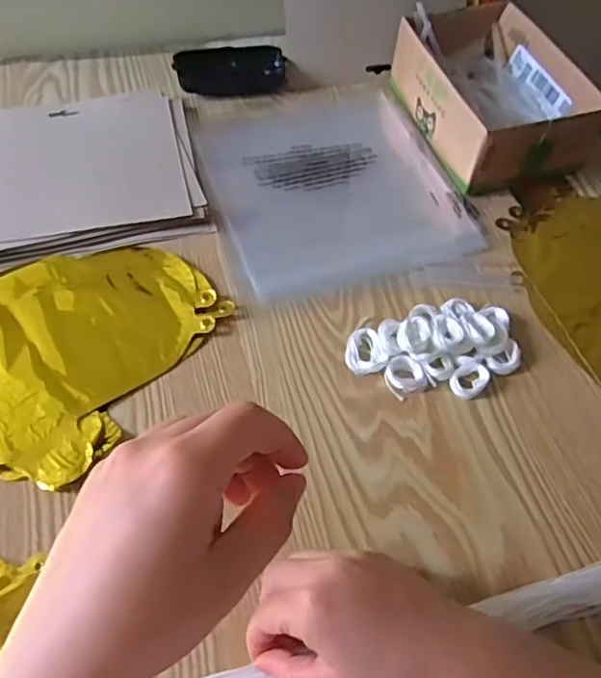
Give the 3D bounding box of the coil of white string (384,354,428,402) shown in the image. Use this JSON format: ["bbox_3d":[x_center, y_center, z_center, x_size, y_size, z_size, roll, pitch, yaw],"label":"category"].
[{"bbox_3d":[0.075,0.026,0.453,0.028,0.009,0.029,2,55,-3],"label":"coil of white string"}]

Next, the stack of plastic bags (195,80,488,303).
[{"bbox_3d":[0.026,-0.148,0.580,0.216,0.009,0.242,-15,57,-14],"label":"stack of plastic bags"}]

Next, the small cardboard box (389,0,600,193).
[{"bbox_3d":[0.178,-0.236,0.604,0.129,0.069,0.187,-14,57,-13],"label":"small cardboard box"}]

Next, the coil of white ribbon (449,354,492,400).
[{"bbox_3d":[0.121,0.029,0.454,0.025,0.007,0.032,24,57,12],"label":"coil of white ribbon"}]

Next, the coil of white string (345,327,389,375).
[{"bbox_3d":[0.046,0.009,0.465,0.029,0.006,0.038,-14,57,-13],"label":"coil of white string"}]

